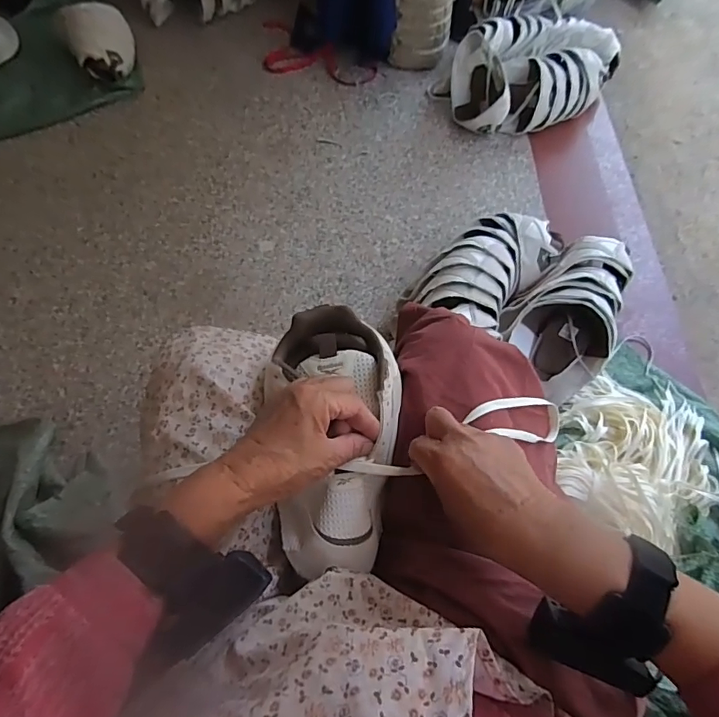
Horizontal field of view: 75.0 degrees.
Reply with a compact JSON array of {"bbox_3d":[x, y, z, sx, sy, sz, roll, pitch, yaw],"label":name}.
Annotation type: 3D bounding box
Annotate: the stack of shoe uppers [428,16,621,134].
[{"bbox_3d":[0.418,-0.712,1.158,0.399,0.139,0.291,-26,67,-11],"label":"stack of shoe uppers"}]

